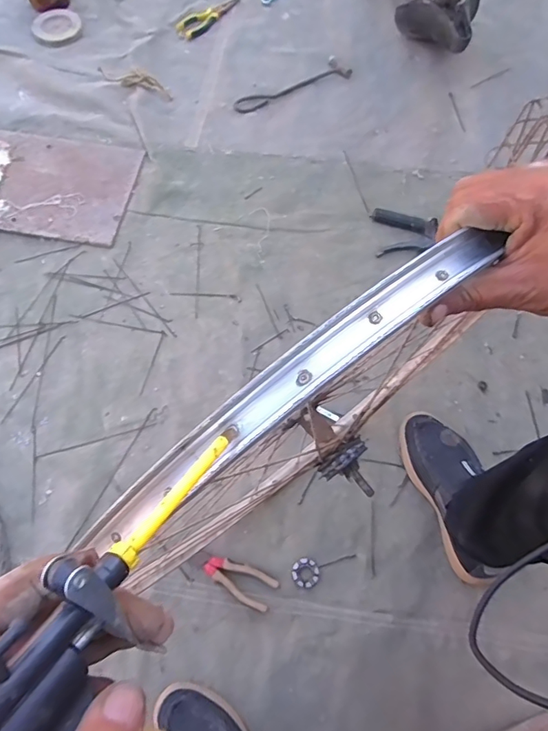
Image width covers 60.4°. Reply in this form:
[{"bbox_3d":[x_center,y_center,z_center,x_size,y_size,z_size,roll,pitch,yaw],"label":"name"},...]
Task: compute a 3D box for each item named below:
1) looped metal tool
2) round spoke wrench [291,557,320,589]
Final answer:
[{"bbox_3d":[0.044,-0.681,1.152,0.306,0.015,0.077,-29,73,-13],"label":"looped metal tool"},{"bbox_3d":[0.050,0.326,0.740,0.044,0.004,0.045,1,69,-2],"label":"round spoke wrench"}]

